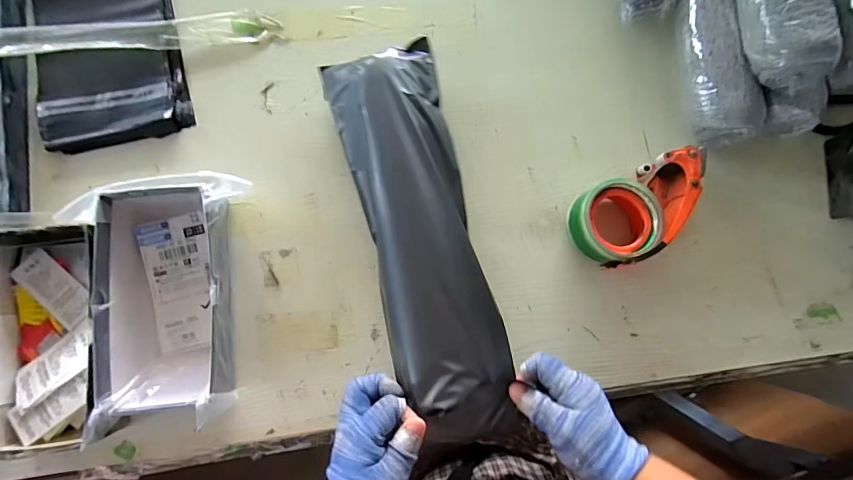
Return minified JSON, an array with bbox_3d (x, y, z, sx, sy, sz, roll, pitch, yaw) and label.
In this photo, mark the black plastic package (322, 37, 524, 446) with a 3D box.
[{"bbox_3d":[-0.008,-0.010,0.397,0.109,0.036,0.394,-14,79,-3],"label":"black plastic package"}]

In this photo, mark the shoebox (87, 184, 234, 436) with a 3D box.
[{"bbox_3d":[-0.269,0.064,0.423,0.124,0.067,0.231,-6,82,-2],"label":"shoebox"}]

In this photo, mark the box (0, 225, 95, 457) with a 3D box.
[{"bbox_3d":[-0.384,0.102,0.410,0.113,0.054,0.221,-5,82,-2],"label":"box"}]

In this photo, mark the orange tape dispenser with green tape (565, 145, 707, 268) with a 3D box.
[{"bbox_3d":[0.239,-0.032,0.448,0.154,0.065,0.092,-25,83,-5],"label":"orange tape dispenser with green tape"}]

